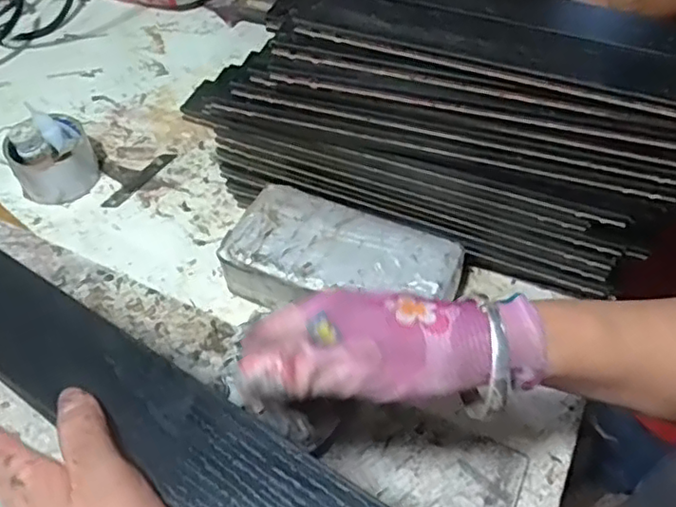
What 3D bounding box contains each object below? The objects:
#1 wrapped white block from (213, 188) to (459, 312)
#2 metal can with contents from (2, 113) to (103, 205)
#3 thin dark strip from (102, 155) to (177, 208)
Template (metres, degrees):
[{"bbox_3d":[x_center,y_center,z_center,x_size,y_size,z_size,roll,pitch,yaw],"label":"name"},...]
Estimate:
[{"bbox_3d":[0.002,0.011,0.562,0.202,0.050,0.105,21,56,15],"label":"wrapped white block"},{"bbox_3d":[-0.302,-0.097,0.658,0.083,0.057,0.073,-24,57,-17],"label":"metal can with contents"},{"bbox_3d":[-0.220,-0.083,0.686,0.018,0.004,0.098,28,58,18],"label":"thin dark strip"}]

